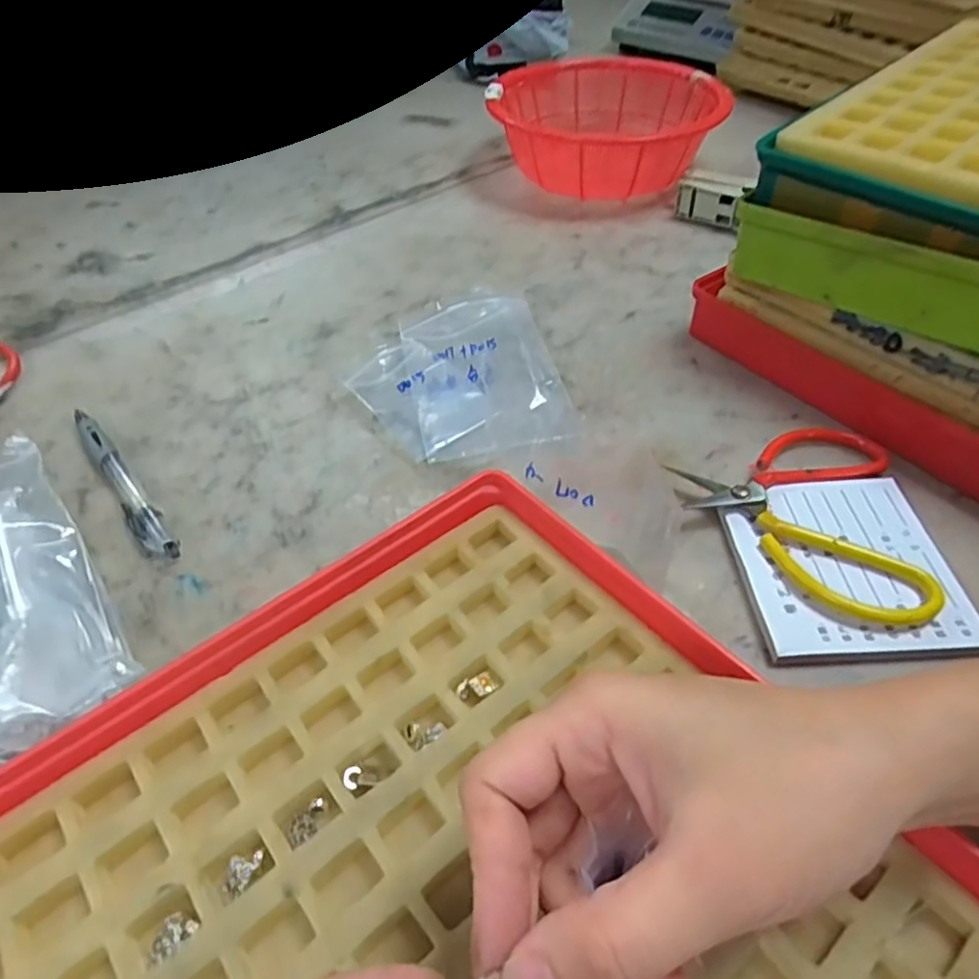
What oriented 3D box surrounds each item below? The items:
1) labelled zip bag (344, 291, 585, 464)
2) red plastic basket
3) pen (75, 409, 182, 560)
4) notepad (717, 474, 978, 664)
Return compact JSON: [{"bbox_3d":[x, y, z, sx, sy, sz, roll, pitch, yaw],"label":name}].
[{"bbox_3d":[-0.019,-0.073,0.414,0.120,0.017,0.135,-11,47,-9],"label":"labelled zip bag"},{"bbox_3d":[0.105,-0.334,0.621,0.198,0.062,0.188,-7,47,-6],"label":"red plastic basket"},{"bbox_3d":[-0.196,-0.005,0.356,0.014,0.010,0.132,-31,53,-26],"label":"pen"},{"bbox_3d":[0.162,0.035,0.309,0.090,0.013,0.097,-3,46,-2],"label":"notepad"}]

